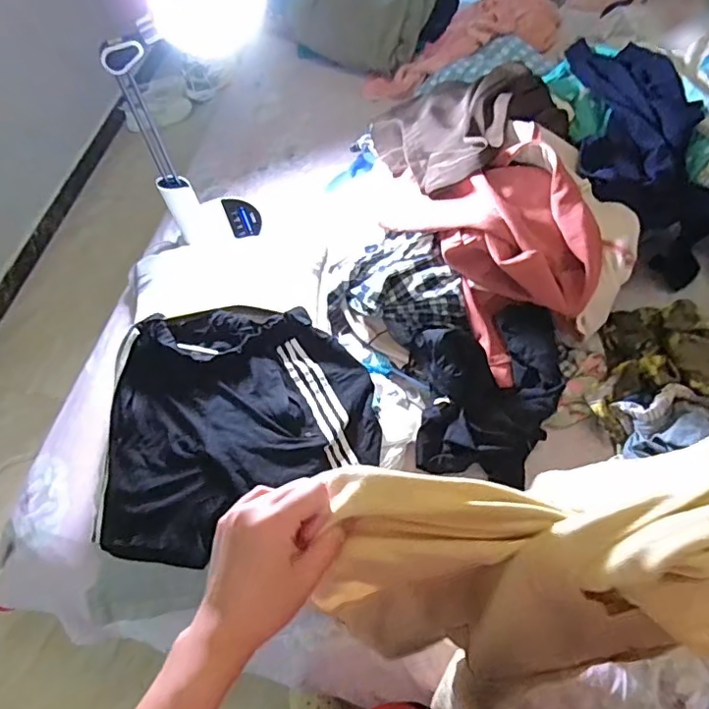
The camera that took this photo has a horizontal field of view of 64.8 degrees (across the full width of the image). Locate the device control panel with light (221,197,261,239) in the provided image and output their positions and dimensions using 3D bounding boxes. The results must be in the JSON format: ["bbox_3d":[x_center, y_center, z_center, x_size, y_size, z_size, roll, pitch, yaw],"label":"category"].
[{"bbox_3d":[-0.256,-0.317,1.286,0.074,0.015,0.180,-25,50,-10],"label":"device control panel with light"}]

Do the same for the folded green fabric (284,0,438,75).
[{"bbox_3d":[-0.003,-0.938,1.518,0.392,0.105,0.307,21,64,15],"label":"folded green fabric"}]

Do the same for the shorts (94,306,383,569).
[{"bbox_3d":[-0.204,0.117,0.923,0.481,0.125,0.402,-19,61,-6],"label":"shorts"}]

